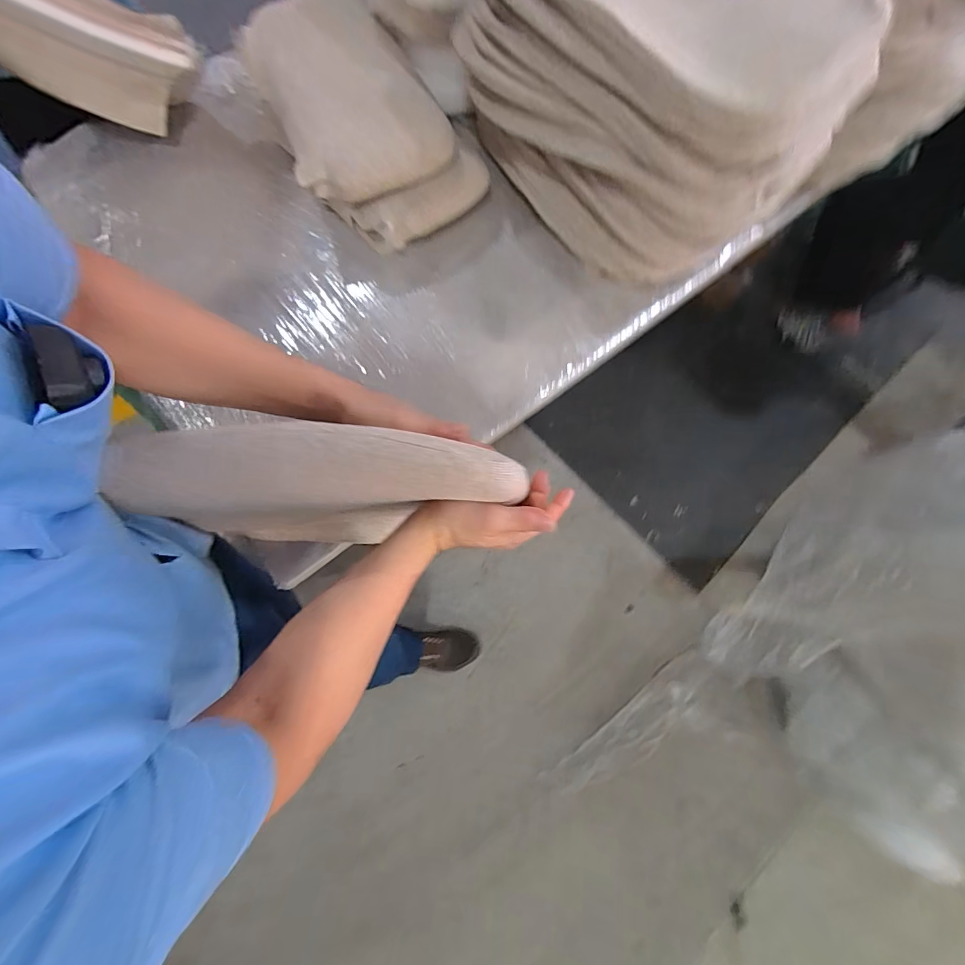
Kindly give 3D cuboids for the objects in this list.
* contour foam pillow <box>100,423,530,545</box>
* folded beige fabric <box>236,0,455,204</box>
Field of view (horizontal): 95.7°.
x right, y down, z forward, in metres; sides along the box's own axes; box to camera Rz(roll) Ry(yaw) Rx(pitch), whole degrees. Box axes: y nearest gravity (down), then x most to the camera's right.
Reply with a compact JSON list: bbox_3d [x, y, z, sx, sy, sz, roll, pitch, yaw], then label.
[{"bbox_3d":[-0.151,0.013,0.455,0.370,0.224,0.052,1,71,2],"label":"contour foam pillow"},{"bbox_3d":[-0.221,-0.617,0.680,0.238,0.058,0.419,-24,72,-7],"label":"folded beige fabric"}]

